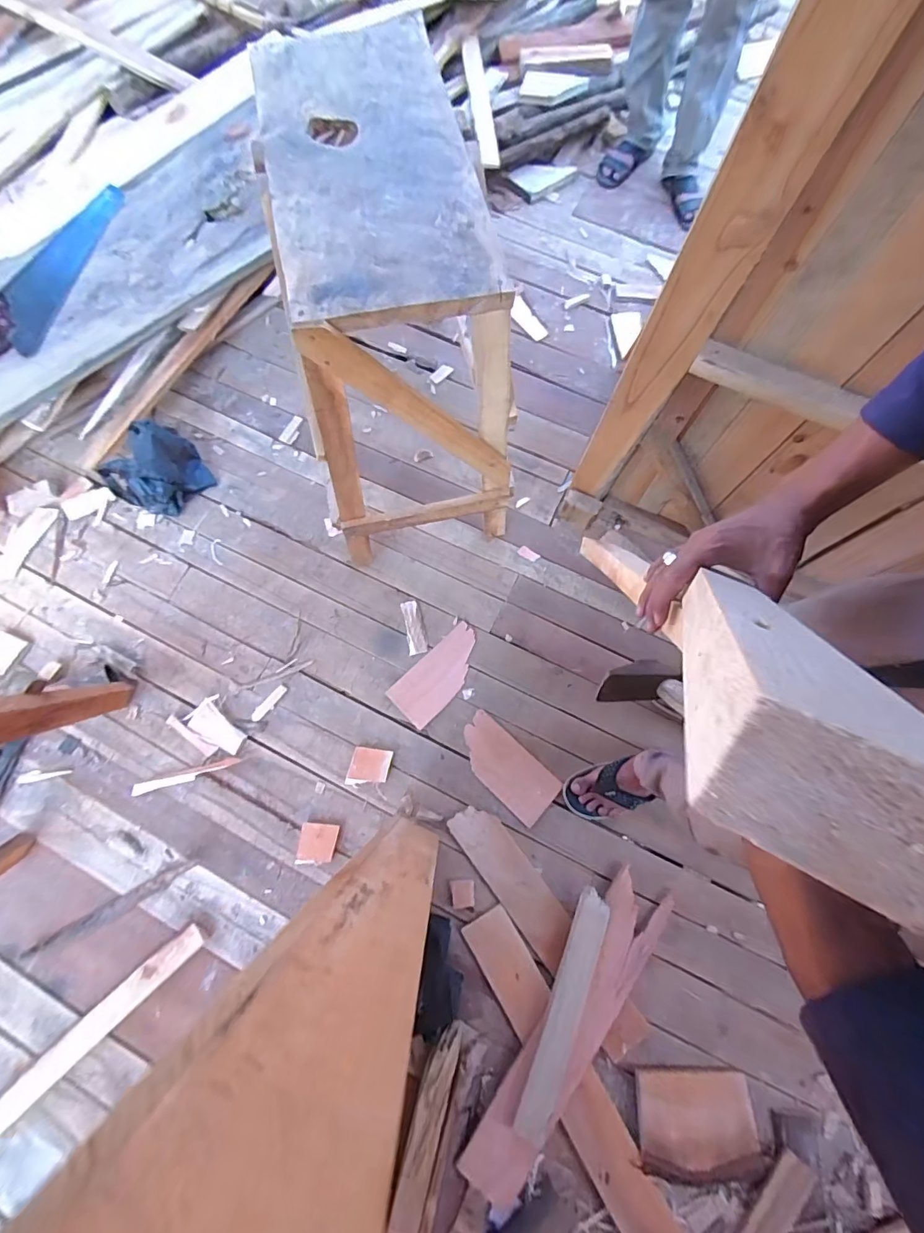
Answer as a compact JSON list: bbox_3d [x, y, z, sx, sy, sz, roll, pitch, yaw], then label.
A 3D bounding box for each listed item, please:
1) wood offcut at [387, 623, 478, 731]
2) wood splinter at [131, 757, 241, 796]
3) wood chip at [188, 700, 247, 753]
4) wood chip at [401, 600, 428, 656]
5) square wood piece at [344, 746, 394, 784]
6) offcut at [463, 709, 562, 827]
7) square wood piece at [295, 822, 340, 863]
[{"bbox_3d":[-0.047,0.130,1.085,0.237,0.008,0.113,-43,82,-15],"label":"wood offcut"},{"bbox_3d":[-0.589,0.339,1.020,0.221,0.007,0.027,-13,75,-5],"label":"wood splinter"},{"bbox_3d":[-0.534,0.246,1.046,0.129,0.007,0.065,34,76,8],"label":"wood chip"},{"bbox_3d":[-0.112,0.024,1.121,0.043,0.010,0.130,-11,75,-4],"label":"wood chip"},{"bbox_3d":[-0.200,0.325,1.031,0.086,0.006,0.080,9,74,1],"label":"square wood piece"},{"bbox_3d":[0.097,0.324,1.036,0.236,0.007,0.114,43,78,10],"label":"offcut"},{"bbox_3d":[-0.296,0.462,0.976,0.073,0.010,0.071,12,72,-8],"label":"square wood piece"}]

